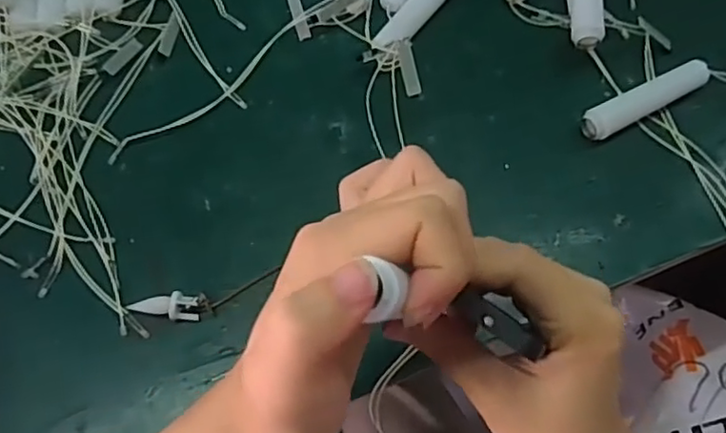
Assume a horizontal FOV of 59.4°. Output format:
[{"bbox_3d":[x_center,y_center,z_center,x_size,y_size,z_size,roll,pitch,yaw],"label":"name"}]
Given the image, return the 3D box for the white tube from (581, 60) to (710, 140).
[{"bbox_3d":[0.175,-0.073,0.398,0.088,0.014,0.020,-28,71,-12],"label":"white tube"}]

